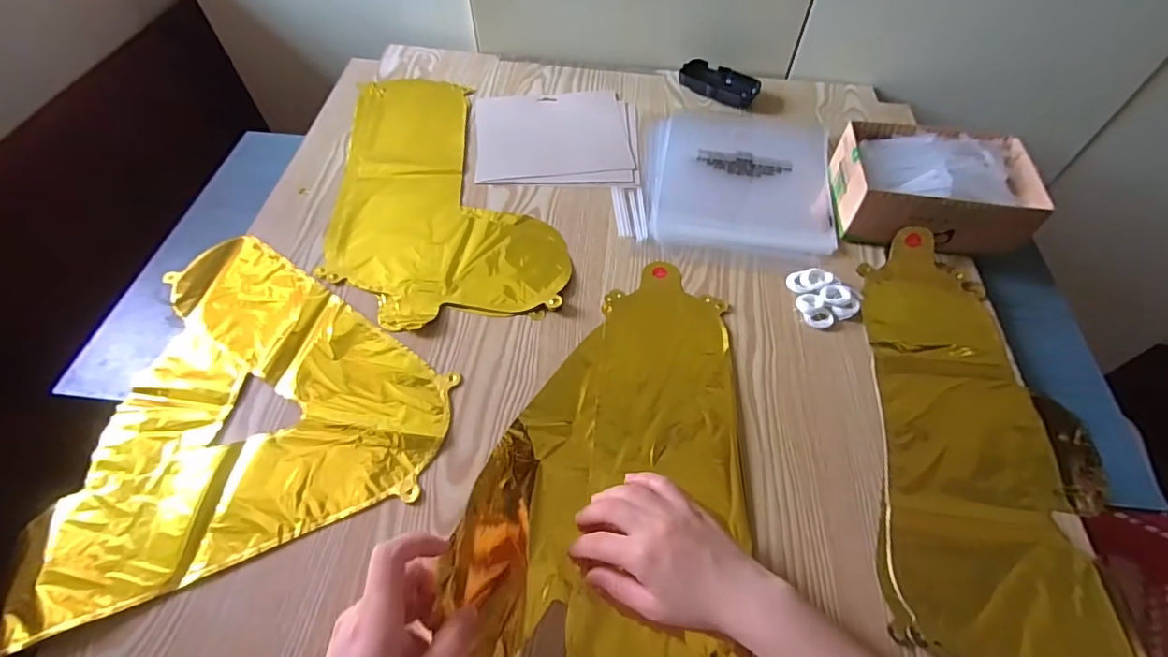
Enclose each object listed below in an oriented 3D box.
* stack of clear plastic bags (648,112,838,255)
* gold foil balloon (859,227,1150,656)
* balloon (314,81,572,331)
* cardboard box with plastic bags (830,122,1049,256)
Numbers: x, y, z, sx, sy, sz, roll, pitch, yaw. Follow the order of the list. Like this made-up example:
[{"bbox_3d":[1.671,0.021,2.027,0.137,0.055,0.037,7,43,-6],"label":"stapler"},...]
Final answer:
[{"bbox_3d":[0.193,-0.194,0.660,0.219,0.008,0.243,4,56,3],"label":"stack of clear plastic bags"},{"bbox_3d":[0.341,0.099,0.442,0.182,0.013,0.413,11,56,7],"label":"gold foil balloon"},{"bbox_3d":[-0.164,-0.173,0.627,0.243,0.008,0.399,-7,56,-5],"label":"balloon"},{"bbox_3d":[0.373,-0.151,0.572,0.185,0.069,0.136,6,56,4],"label":"cardboard box with plastic bags"}]

